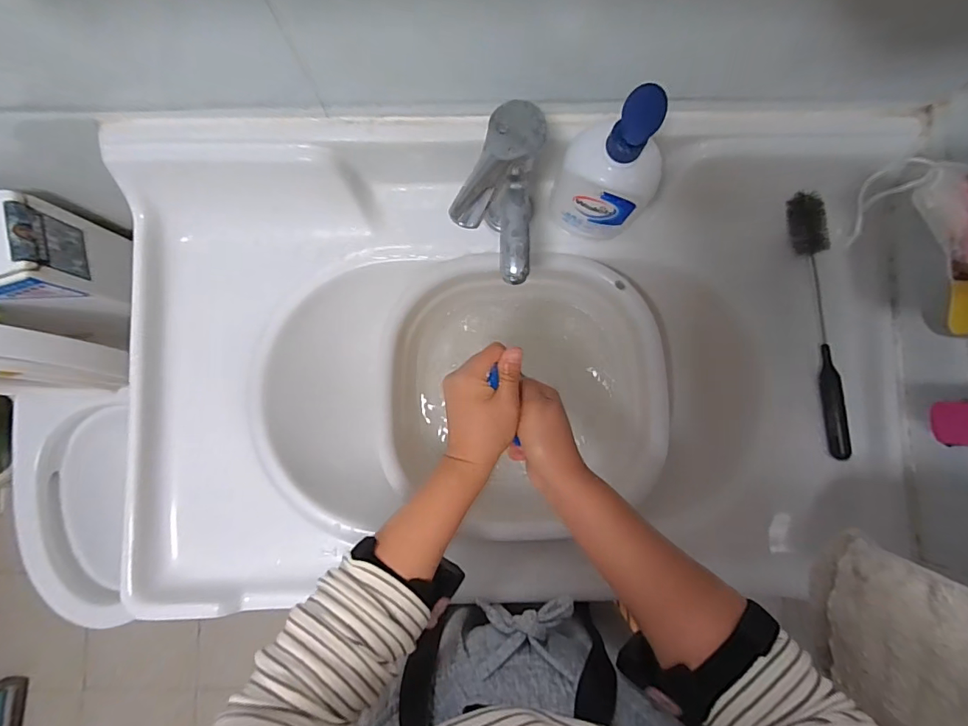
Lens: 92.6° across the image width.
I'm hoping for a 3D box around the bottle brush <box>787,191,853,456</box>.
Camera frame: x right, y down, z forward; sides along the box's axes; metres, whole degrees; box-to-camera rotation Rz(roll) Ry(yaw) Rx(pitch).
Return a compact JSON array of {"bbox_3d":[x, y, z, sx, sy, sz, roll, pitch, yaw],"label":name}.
[{"bbox_3d":[0.375,-0.042,0.508,0.031,0.039,0.289,-9,97,6],"label":"bottle brush"}]

